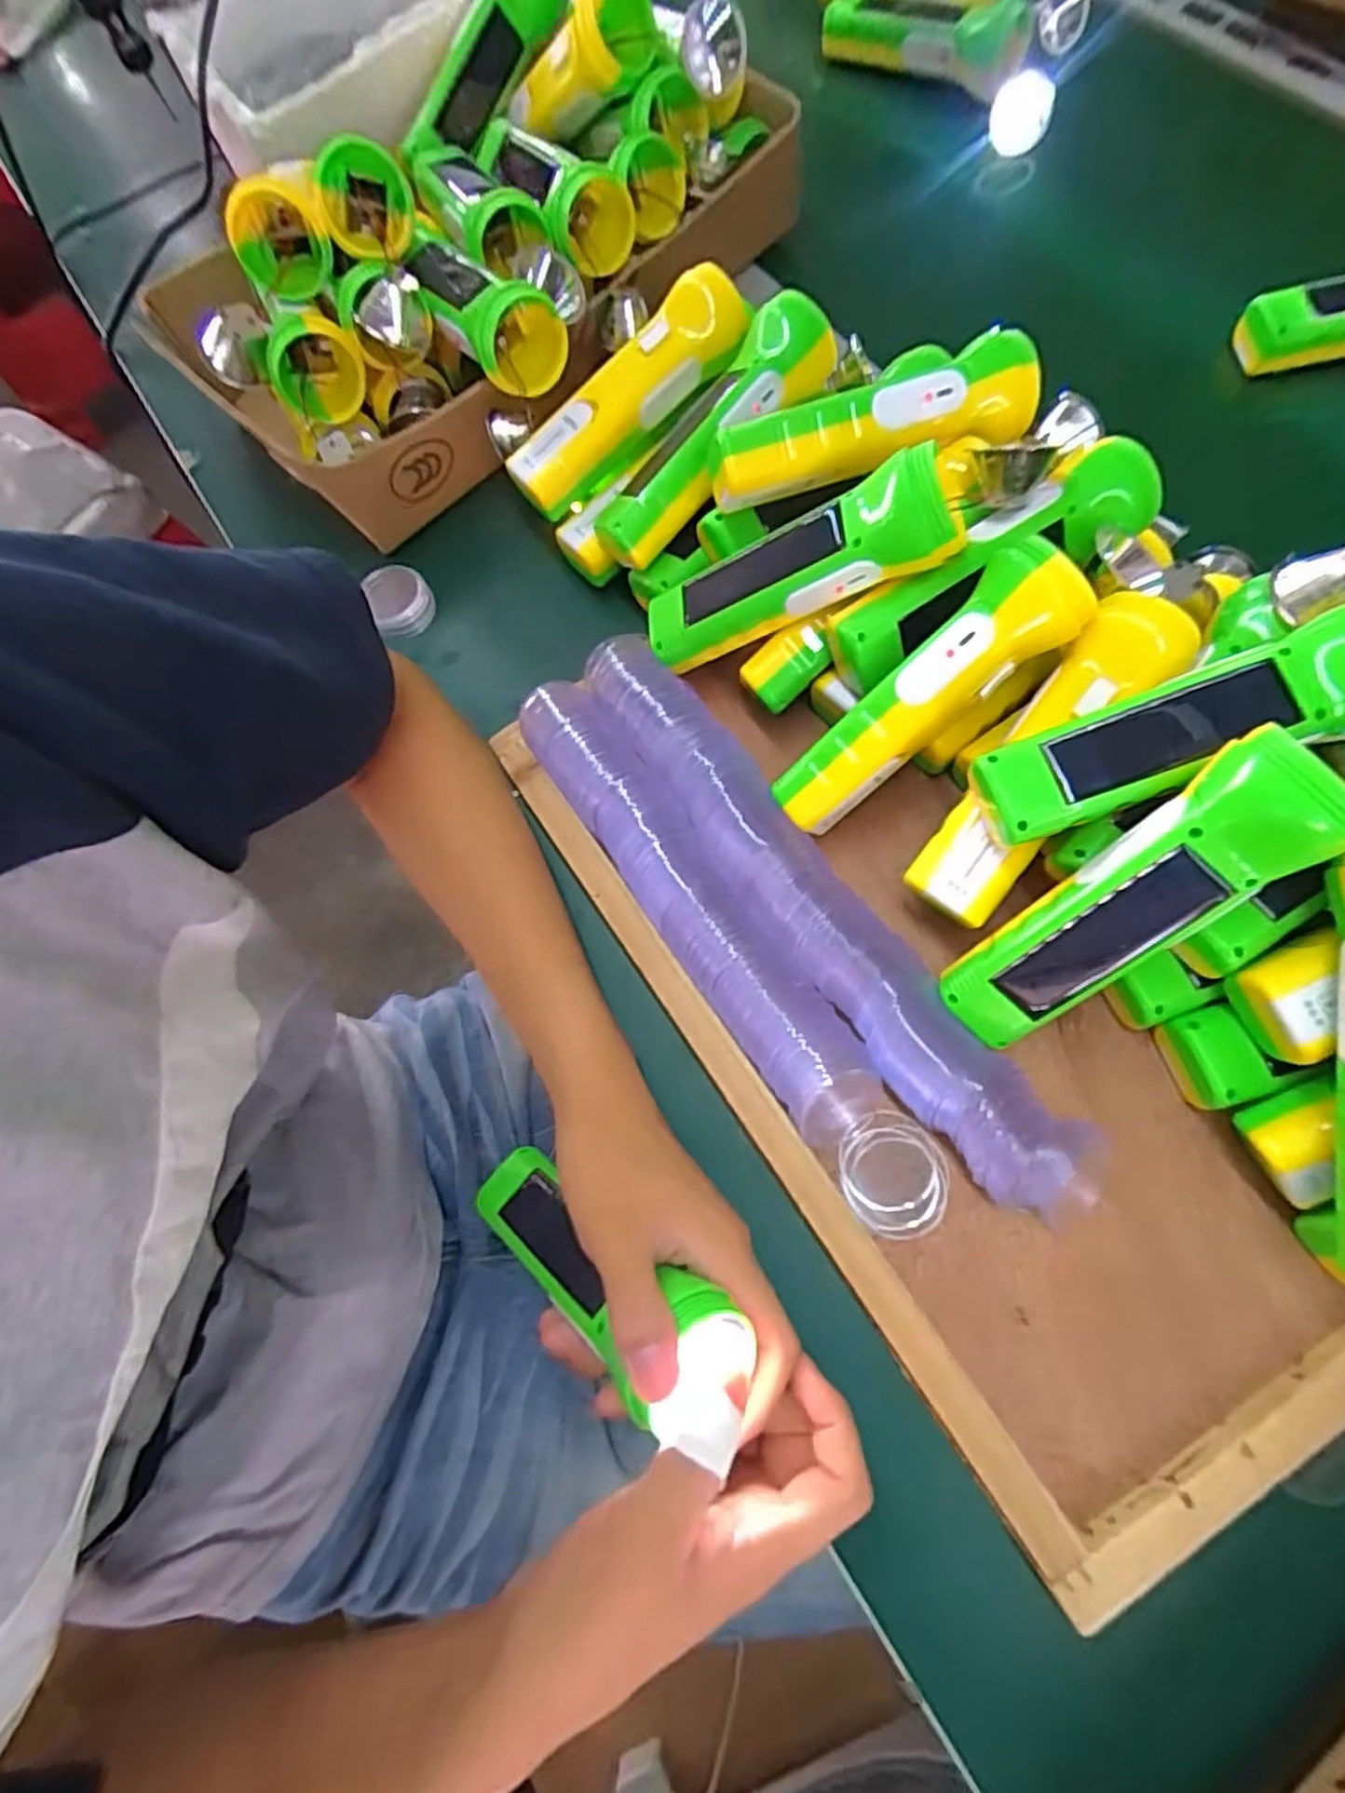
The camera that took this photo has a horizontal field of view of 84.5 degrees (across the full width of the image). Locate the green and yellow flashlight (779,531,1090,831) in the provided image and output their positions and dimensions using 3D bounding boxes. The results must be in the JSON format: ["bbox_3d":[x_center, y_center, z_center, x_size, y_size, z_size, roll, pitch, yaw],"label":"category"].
[{"bbox_3d":[0.119,-0.095,0.358,0.162,0.041,0.045,-42,70,21],"label":"green and yellow flashlight"}]

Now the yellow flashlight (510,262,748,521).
[{"bbox_3d":[-0.023,-0.297,0.445,0.164,0.041,0.043,-41,73,5],"label":"yellow flashlight"}]

